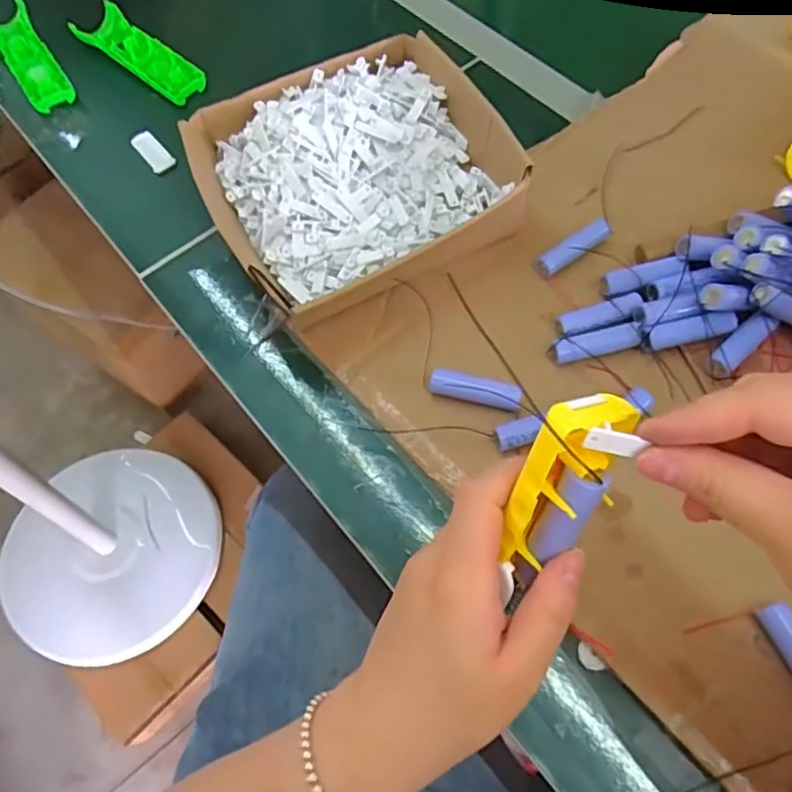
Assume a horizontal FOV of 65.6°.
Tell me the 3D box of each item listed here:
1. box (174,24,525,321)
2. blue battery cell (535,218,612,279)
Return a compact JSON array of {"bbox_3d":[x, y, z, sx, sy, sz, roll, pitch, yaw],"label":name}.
[{"bbox_3d":[-0.033,-0.182,0.513,0.238,0.061,0.233,-23,65,-8],"label":"box"},{"bbox_3d":[0.143,-0.118,0.492,0.065,0.019,0.016,-33,67,-13],"label":"blue battery cell"}]

